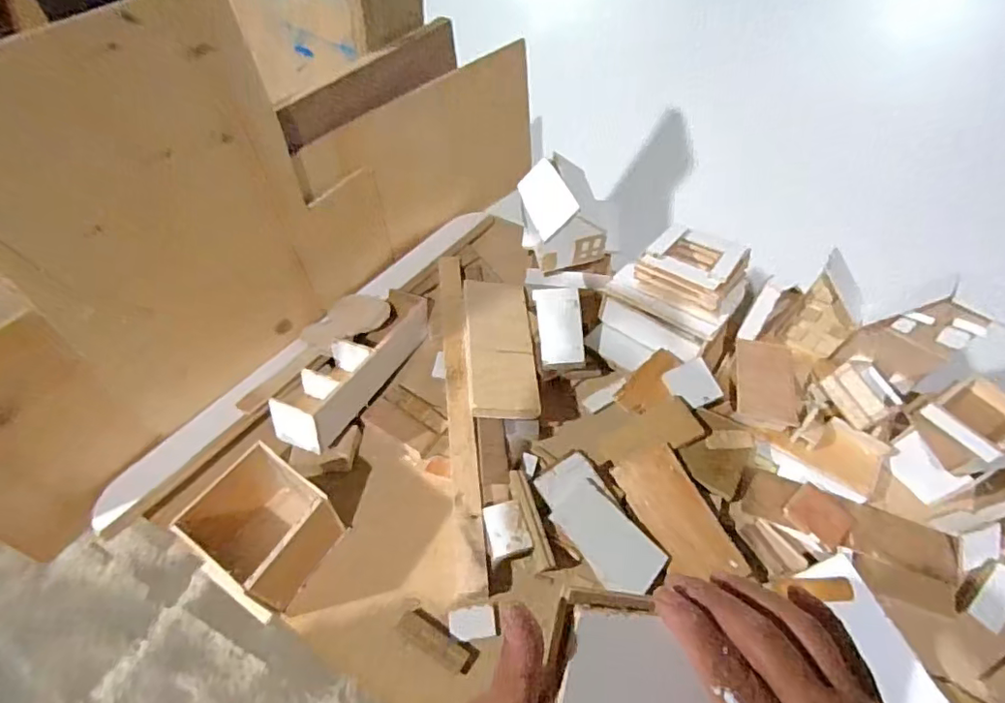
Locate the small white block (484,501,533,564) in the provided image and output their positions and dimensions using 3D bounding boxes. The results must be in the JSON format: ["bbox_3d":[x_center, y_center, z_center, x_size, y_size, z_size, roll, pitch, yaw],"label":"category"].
[{"bbox_3d":[0.005,0.161,0.489,0.037,0.008,0.048,-9,54,-7],"label":"small white block"}]

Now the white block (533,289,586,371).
[{"bbox_3d":[0.066,-0.028,0.620,0.050,0.016,0.101,-3,54,-3],"label":"white block"}]

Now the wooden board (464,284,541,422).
[{"bbox_3d":[-0.002,-0.008,0.595,0.070,0.021,0.175,-4,54,-3],"label":"wooden board"}]

